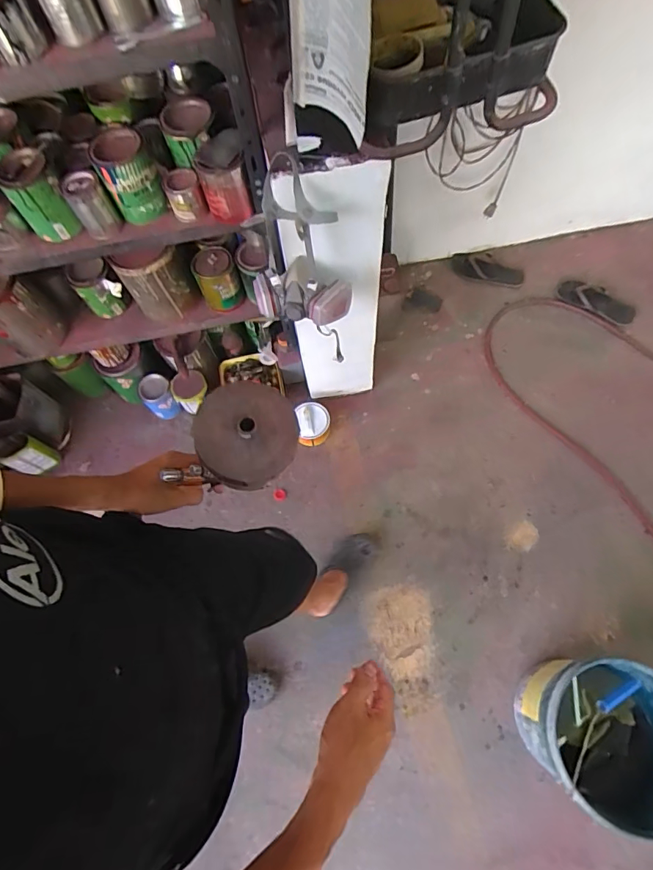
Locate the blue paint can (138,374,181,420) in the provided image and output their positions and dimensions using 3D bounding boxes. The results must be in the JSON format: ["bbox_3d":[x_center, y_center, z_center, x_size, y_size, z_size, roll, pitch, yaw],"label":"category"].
[{"bbox_3d":[-0.582,-0.129,1.607,0.105,0.133,0.104,-1,68,3],"label":"blue paint can"}]

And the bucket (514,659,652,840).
[{"bbox_3d":[0.615,0.673,1.046,0.314,0.280,0.291,-1,68,3],"label":"bucket"}]

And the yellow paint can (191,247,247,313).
[{"bbox_3d":[-0.286,-0.409,1.212,0.108,0.125,0.123,-25,69,-7],"label":"yellow paint can"}]

